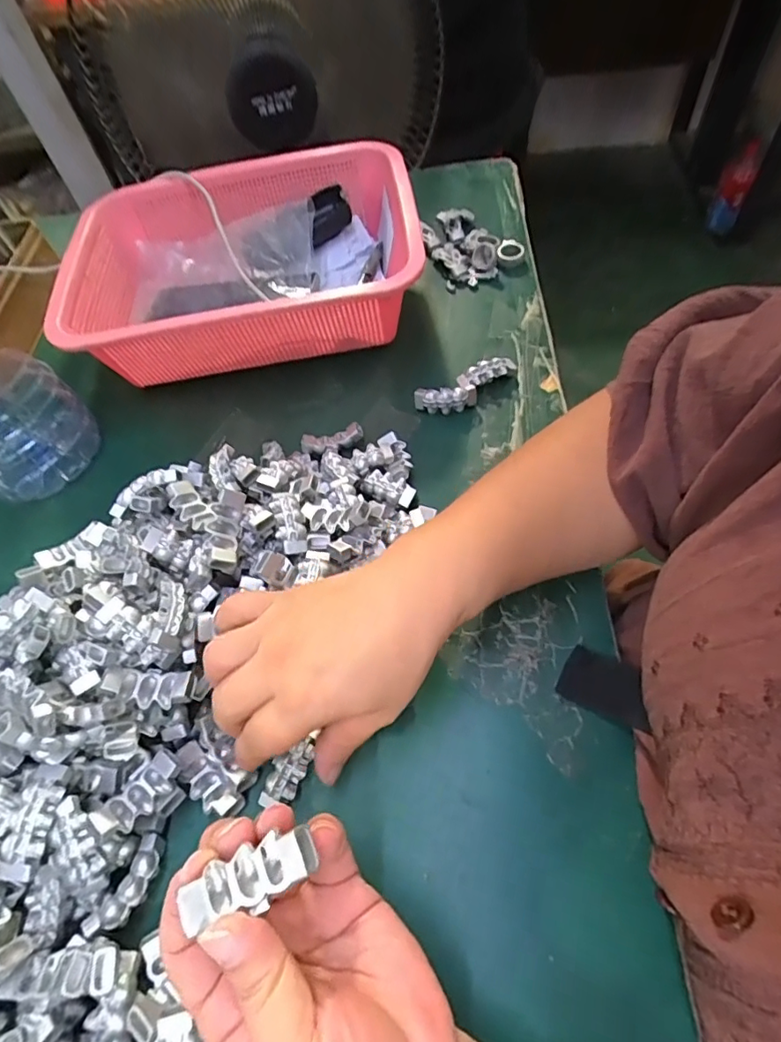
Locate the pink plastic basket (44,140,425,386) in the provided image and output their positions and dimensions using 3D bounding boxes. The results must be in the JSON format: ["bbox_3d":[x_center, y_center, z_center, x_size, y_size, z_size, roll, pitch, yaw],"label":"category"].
[{"bbox_3d":[-0.125,-0.226,0.482,0.299,0.095,0.222,-7,58,4],"label":"pink plastic basket"}]

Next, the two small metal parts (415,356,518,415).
[{"bbox_3d":[0.064,-0.108,0.426,0.087,0.022,0.026,-28,59,-9],"label":"two small metal parts"}]

